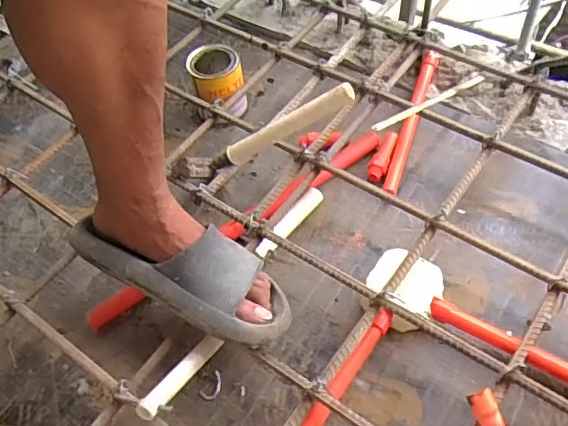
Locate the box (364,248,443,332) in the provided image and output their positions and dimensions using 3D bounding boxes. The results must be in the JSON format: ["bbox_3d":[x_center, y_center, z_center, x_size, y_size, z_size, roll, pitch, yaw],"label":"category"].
[{"bbox_3d":[0.150,0.097,0.697,0.088,0.062,0.089,21,59,21],"label":"box"}]

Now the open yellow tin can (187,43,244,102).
[{"bbox_3d":[-0.110,-0.227,0.896,0.082,0.047,0.083,-16,53,-5],"label":"open yellow tin can"}]

